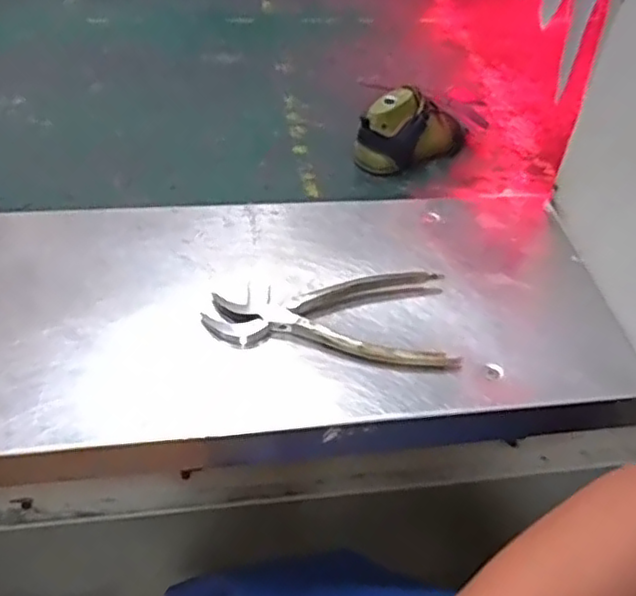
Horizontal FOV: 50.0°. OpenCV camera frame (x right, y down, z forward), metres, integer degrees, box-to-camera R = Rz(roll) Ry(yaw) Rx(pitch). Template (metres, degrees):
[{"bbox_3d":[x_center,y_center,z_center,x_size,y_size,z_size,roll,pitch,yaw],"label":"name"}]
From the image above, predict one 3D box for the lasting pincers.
[{"bbox_3d":[0.010,0.019,0.526,0.186,0.017,0.087,-2,47,-7],"label":"lasting pincers"}]

